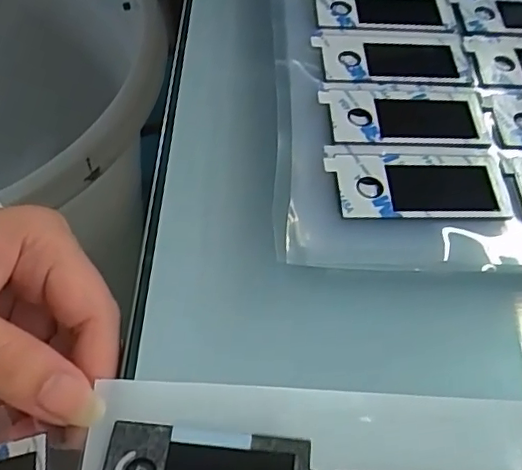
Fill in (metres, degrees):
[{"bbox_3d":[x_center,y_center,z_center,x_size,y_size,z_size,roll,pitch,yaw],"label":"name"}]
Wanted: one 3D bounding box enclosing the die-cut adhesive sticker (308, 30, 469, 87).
[{"bbox_3d":[0.054,-0.073,0.243,0.060,0.004,0.029,-1,56,-6],"label":"die-cut adhesive sticker"}]

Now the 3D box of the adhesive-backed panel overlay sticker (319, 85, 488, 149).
[{"bbox_3d":[0.054,-0.046,0.225,0.059,0.004,0.031,1,56,-5],"label":"adhesive-backed panel overlay sticker"}]

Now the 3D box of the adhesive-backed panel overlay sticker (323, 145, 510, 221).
[{"bbox_3d":[0.054,-0.018,0.209,0.061,0.004,0.030,3,56,-3],"label":"adhesive-backed panel overlay sticker"}]

